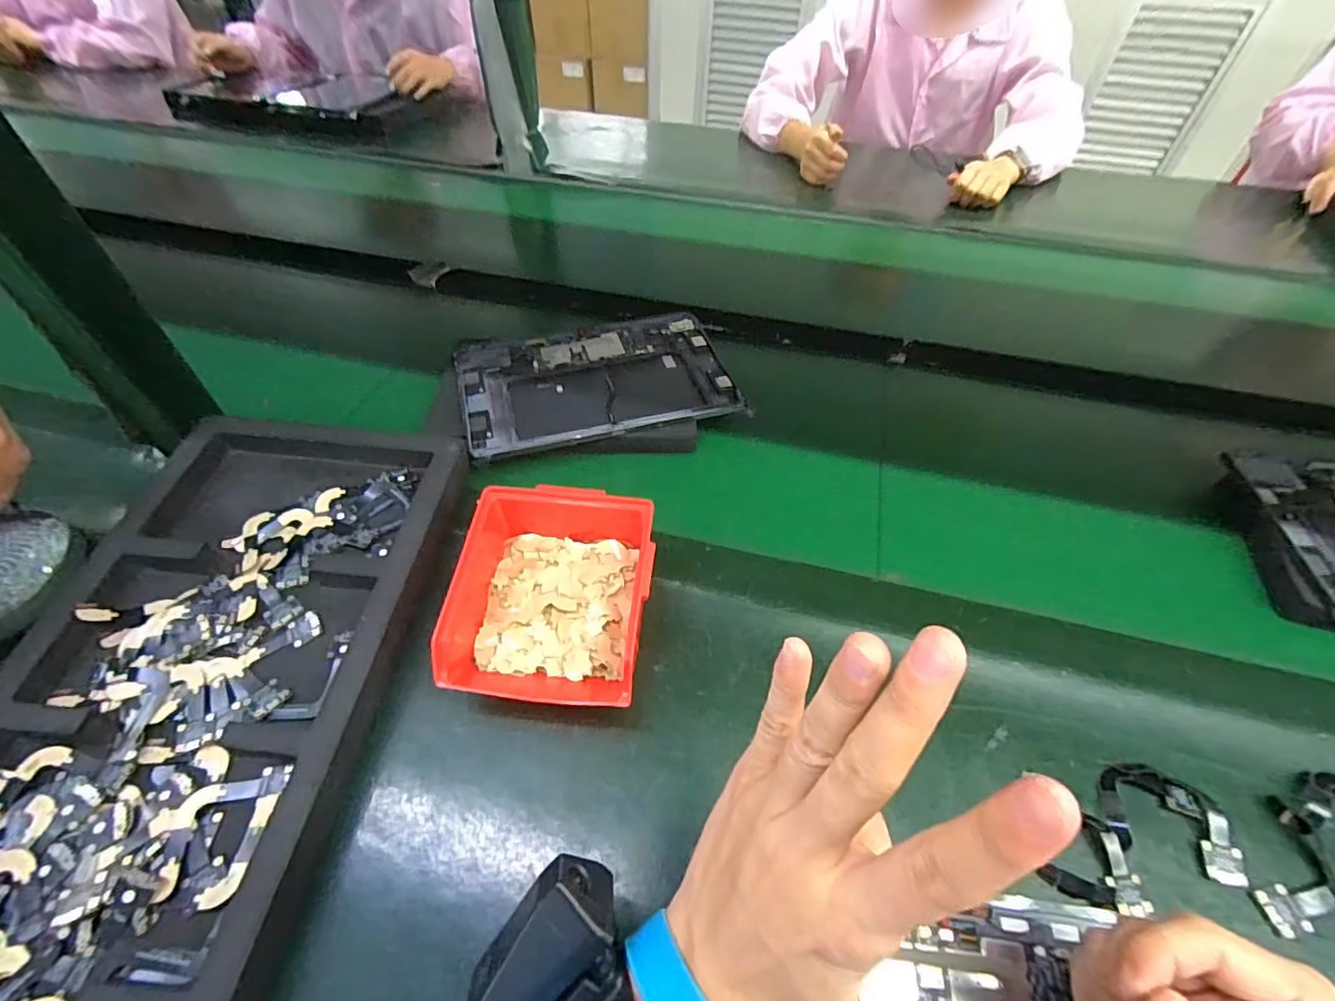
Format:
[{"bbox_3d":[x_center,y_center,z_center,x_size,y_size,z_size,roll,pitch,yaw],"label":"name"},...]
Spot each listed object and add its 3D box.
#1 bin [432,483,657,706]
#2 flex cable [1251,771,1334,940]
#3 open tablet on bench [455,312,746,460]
[{"bbox_3d":[-0.073,0.062,0.381,0.120,0.074,0.138,6,50,2],"label":"bin"},{"bbox_3d":[0.400,0.199,0.319,0.146,0.008,0.079,3,50,0],"label":"flex cable"},{"bbox_3d":[-0.071,-0.123,0.557,0.256,0.007,0.171,-12,53,-13],"label":"open tablet on bench"}]

